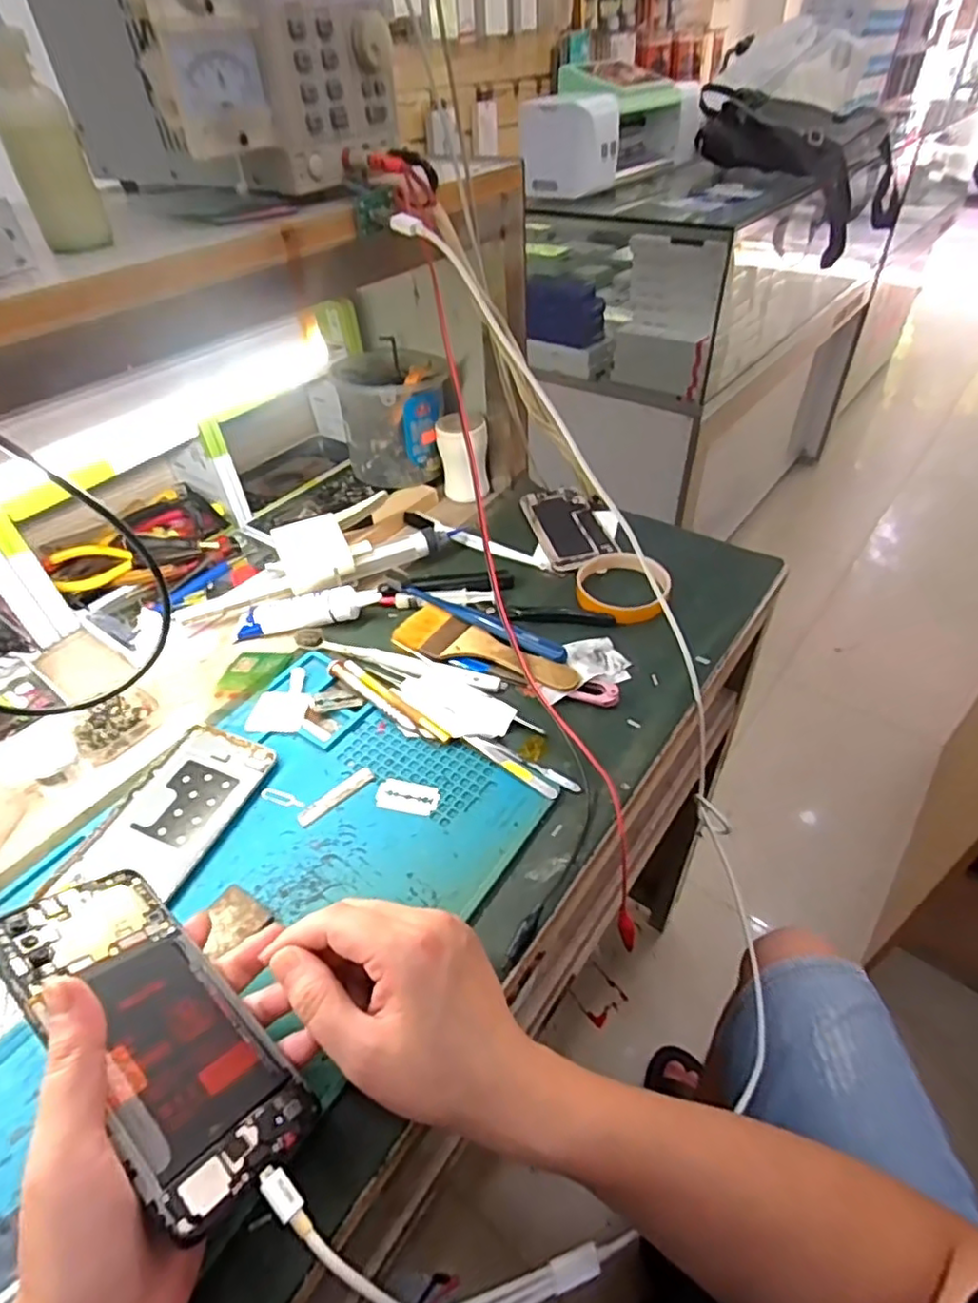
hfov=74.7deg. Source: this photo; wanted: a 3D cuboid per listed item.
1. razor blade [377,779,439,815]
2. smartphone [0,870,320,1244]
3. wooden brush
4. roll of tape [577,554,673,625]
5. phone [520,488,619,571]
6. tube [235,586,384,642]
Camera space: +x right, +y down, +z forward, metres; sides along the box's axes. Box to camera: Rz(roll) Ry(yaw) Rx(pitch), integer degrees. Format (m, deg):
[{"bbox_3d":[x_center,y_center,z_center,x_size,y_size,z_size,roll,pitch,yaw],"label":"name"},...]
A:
[{"bbox_3d":[-0.056,0.099,0.436,0.043,0.004,0.022,9,45,14],"label":"razor blade"},{"bbox_3d":[-0.148,0.162,0.282,0.157,0.006,0.069,38,20,20],"label":"smartphone"},{"bbox_3d":[-0.007,0.002,0.524,0.163,0.009,0.053,26,51,28],"label":"wooden brush"},{"bbox_3d":[0.122,-0.063,0.579,0.082,0.024,0.086,-2,43,2],"label":"roll of tape"},{"bbox_3d":[0.082,-0.132,0.666,0.070,0.006,0.146,-10,44,-7],"label":"phone"},{"bbox_3d":[-0.161,-0.036,0.568,0.125,0.023,0.036,-8,44,-5],"label":"tube"}]

